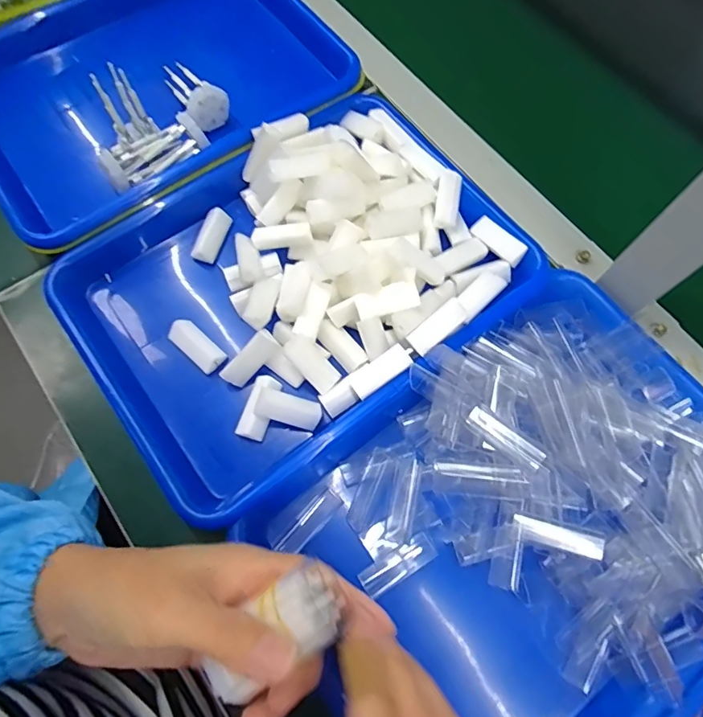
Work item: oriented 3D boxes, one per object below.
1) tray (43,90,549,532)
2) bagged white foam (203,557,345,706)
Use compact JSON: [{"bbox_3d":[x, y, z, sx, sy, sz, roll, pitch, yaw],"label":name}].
[{"bbox_3d":[-0.045,-0.063,0.377,0.333,0.058,0.249,-37,75,-13],"label":"tray"},{"bbox_3d":[-0.034,0.131,0.230,0.069,0.032,0.035,-43,77,-4],"label":"bagged white foam"}]

